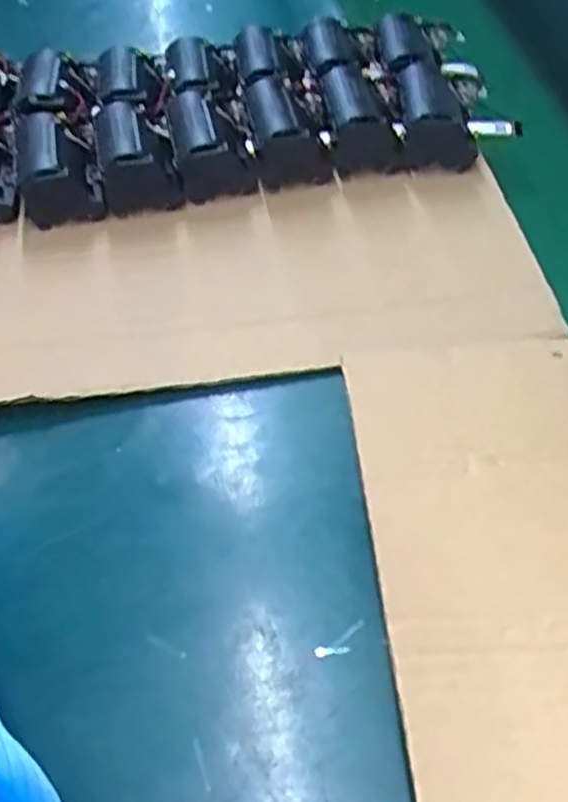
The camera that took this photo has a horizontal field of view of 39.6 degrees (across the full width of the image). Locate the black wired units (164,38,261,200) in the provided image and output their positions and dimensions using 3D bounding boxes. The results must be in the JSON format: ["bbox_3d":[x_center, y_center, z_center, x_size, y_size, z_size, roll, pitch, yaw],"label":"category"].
[{"bbox_3d":[-0.047,-0.182,0.491,0.047,0.034,0.115,-8,66,-5],"label":"black wired units"}]

